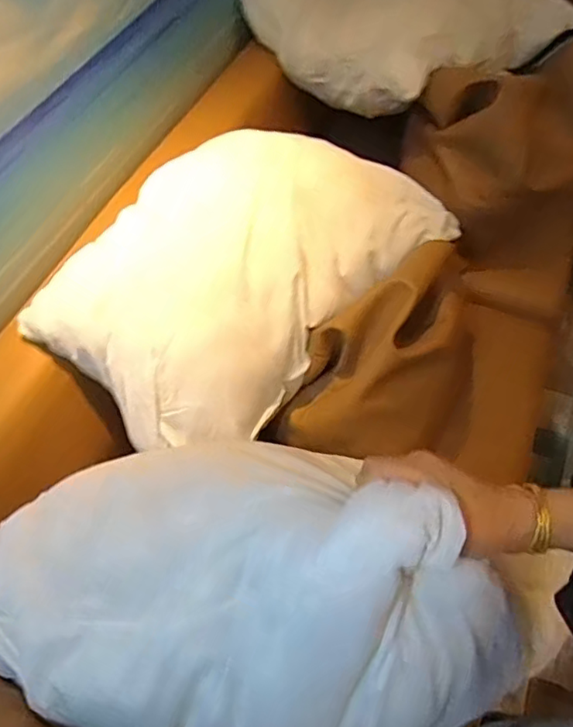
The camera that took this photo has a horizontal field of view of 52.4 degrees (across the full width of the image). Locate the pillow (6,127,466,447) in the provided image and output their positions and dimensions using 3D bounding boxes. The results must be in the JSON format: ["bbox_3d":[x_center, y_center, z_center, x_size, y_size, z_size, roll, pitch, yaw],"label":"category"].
[{"bbox_3d":[-0.067,-0.146,0.870,0.582,0.226,0.354,-35,62,-21],"label":"pillow"}]

